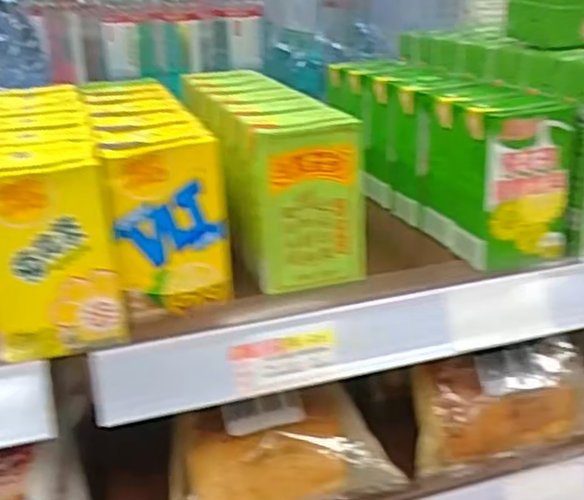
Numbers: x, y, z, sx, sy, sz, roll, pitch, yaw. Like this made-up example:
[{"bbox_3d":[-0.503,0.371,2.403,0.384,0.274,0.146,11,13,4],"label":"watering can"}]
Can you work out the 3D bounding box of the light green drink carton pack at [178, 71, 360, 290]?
[{"bbox_3d":[-0.022,-0.065,0.525,0.068,0.101,0.212,-10,25,-17],"label":"light green drink carton pack"}]

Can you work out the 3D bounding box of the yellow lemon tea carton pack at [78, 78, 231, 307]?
[{"bbox_3d":[-0.098,-0.048,0.488,0.063,0.095,0.199,-9,25,-15],"label":"yellow lemon tea carton pack"}]

